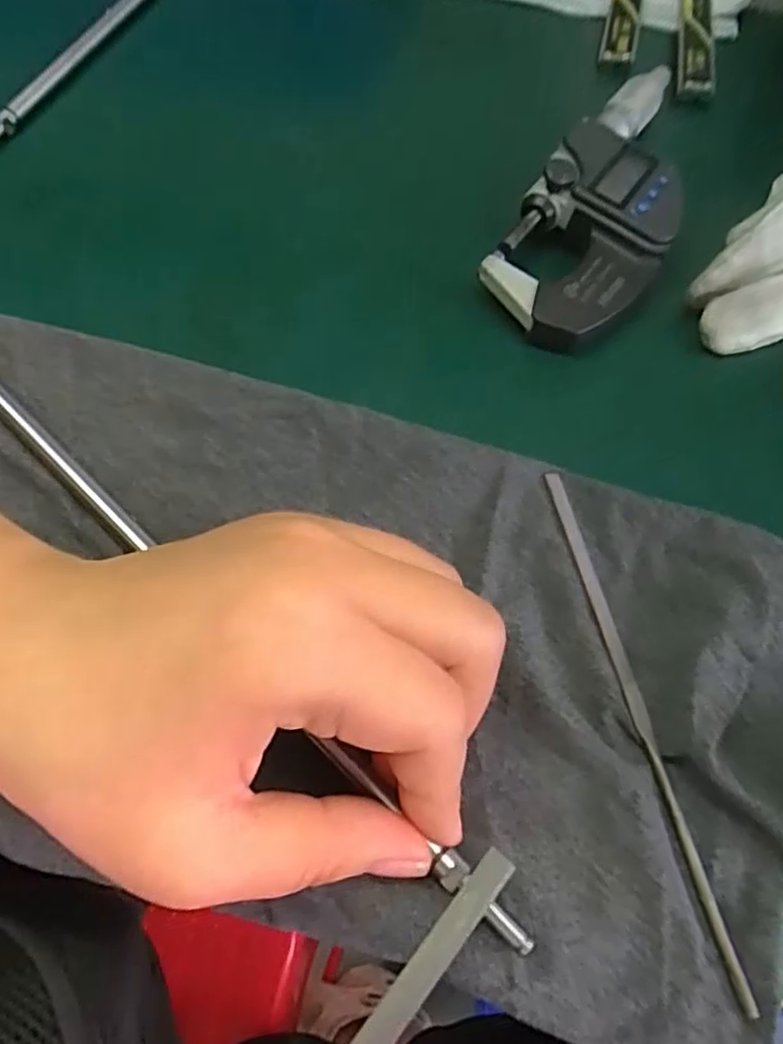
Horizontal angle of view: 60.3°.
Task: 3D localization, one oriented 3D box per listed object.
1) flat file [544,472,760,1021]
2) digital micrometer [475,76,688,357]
[{"bbox_3d":[0.064,0.046,0.179,0.006,0.005,0.139,-9,64,-8],"label":"flat file"},{"bbox_3d":[0.086,-0.124,0.256,0.052,0.023,0.141,29,65,11],"label":"digital micrometer"}]

